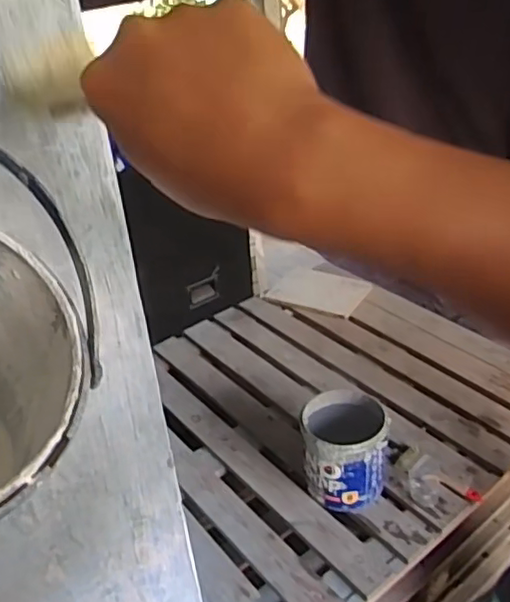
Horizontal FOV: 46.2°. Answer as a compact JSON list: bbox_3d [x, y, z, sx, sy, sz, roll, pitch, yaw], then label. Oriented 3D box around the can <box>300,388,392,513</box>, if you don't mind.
[{"bbox_3d":[0.197,0.327,1.321,0.175,0.206,0.184,-3,31,2],"label":"can"}]

